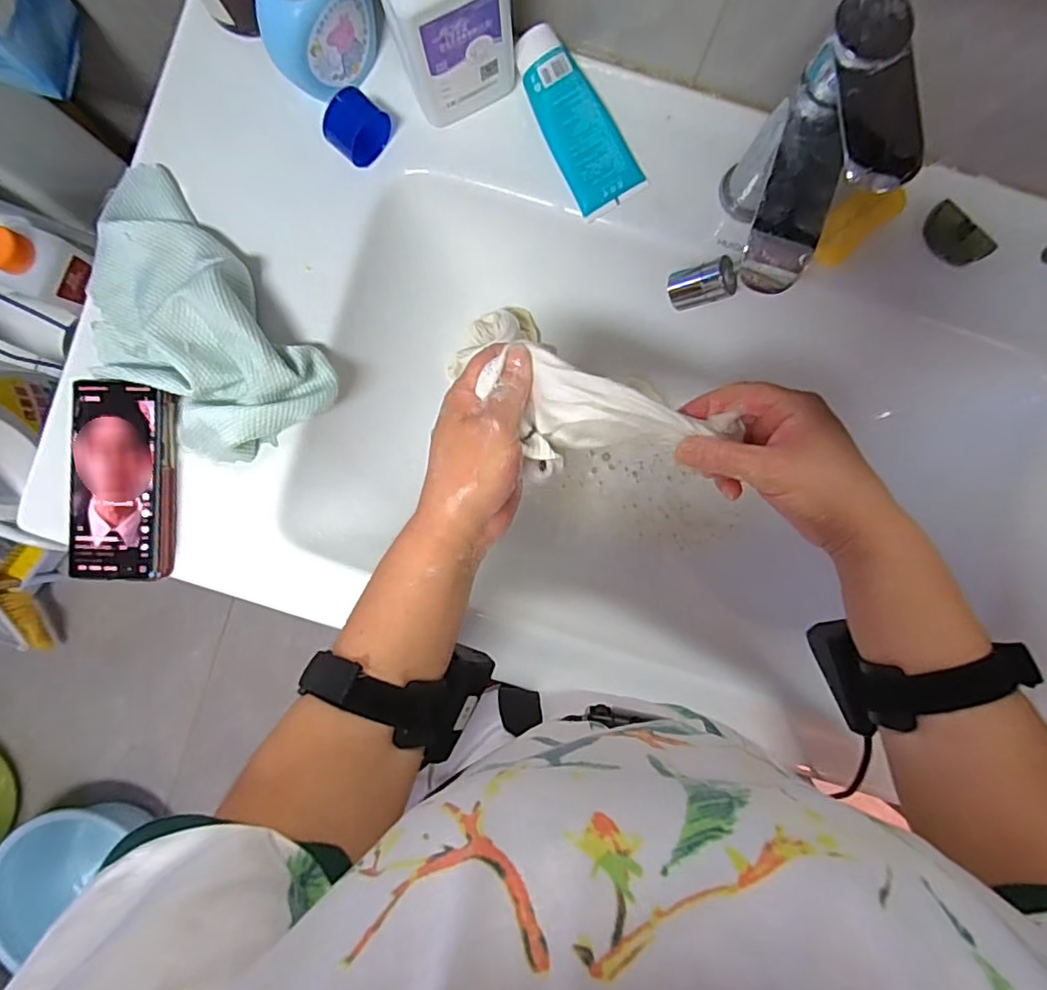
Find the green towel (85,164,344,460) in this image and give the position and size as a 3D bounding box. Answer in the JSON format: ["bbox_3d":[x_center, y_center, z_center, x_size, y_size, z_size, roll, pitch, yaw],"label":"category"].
[{"bbox_3d":[-0.278,-0.138,0.447,0.141,0.060,0.243,-41,90,-1],"label":"green towel"}]

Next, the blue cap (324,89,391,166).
[{"bbox_3d":[-0.135,-0.296,0.456,0.034,0.036,0.048,41,89,0],"label":"blue cap"}]

